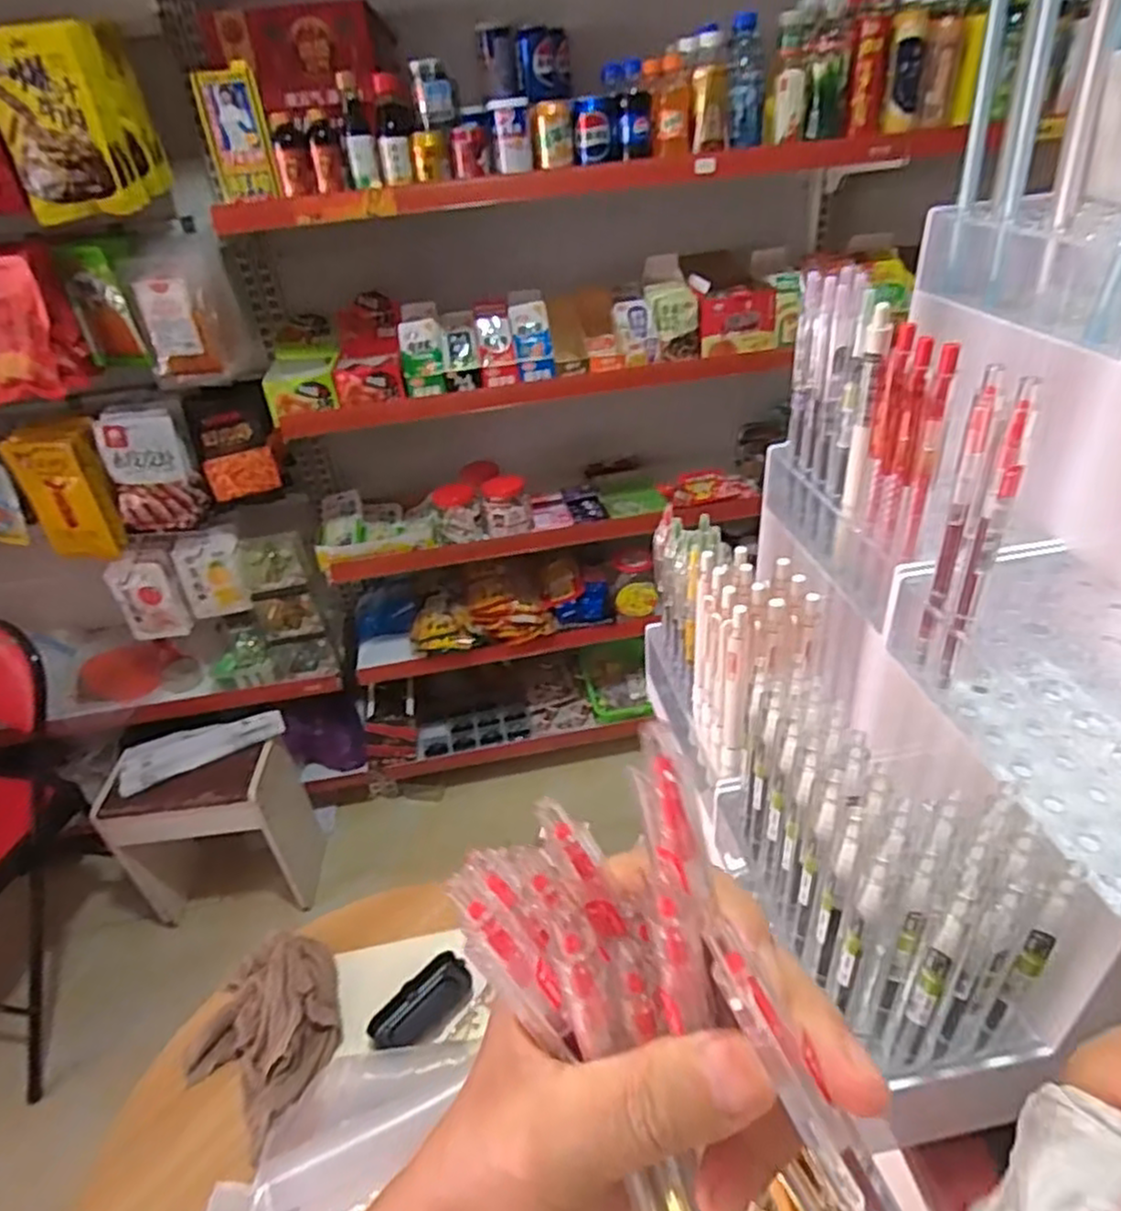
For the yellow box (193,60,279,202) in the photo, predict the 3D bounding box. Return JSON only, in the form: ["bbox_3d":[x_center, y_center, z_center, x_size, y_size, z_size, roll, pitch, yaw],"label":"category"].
[{"bbox_3d":[-0.521,-0.757,1.178,0.094,0.169,0.052,-13,36,-10],"label":"yellow box"}]

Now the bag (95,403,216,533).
[{"bbox_3d":[-0.789,-0.269,1.416,0.159,0.253,0.078,-12,17,-20],"label":"bag"}]

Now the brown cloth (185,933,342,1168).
[{"bbox_3d":[-0.296,0.422,0.735,0.147,0.042,0.167,12,39,23],"label":"brown cloth"}]

